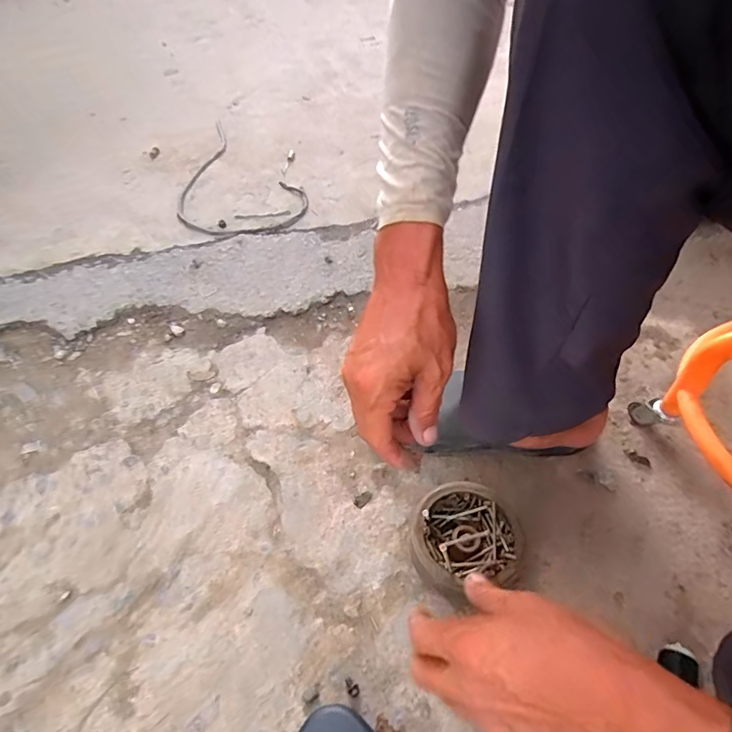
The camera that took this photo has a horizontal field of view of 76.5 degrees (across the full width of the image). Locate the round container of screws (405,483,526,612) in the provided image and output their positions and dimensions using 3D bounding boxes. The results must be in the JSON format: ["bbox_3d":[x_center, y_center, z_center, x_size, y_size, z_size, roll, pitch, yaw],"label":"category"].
[{"bbox_3d":[0.098,0.178,0.463,0.110,0.052,0.105,-1,45,1],"label":"round container of screws"}]

